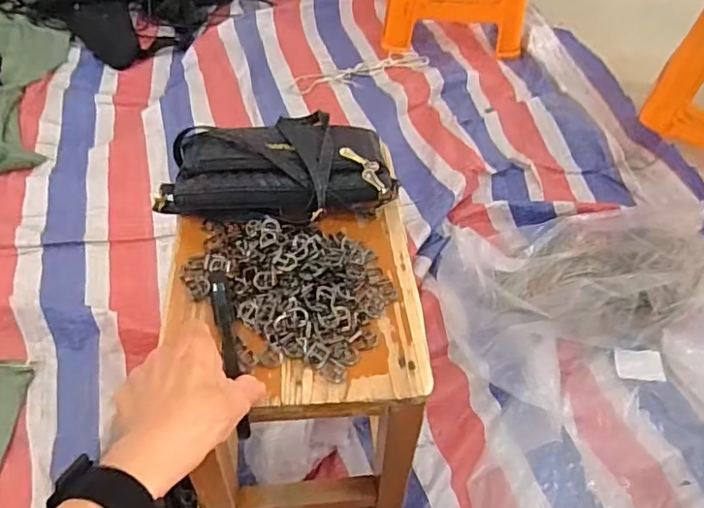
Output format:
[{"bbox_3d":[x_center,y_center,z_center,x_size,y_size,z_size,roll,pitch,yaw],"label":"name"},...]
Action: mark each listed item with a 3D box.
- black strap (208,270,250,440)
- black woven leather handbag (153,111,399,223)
[{"bbox_3d":[-0.101,0.076,0.482,0.016,0.006,0.156,-10,56,-13],"label":"black strap"},{"bbox_3d":[-0.078,-0.084,0.590,0.231,0.051,0.137,-8,50,-11],"label":"black woven leather handbag"}]

